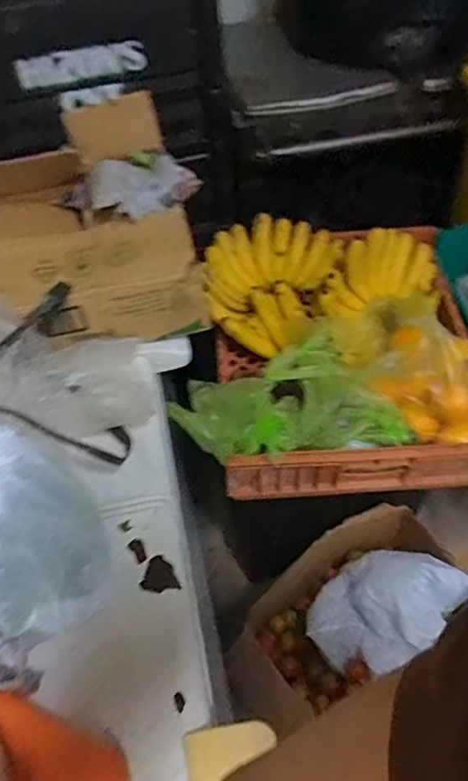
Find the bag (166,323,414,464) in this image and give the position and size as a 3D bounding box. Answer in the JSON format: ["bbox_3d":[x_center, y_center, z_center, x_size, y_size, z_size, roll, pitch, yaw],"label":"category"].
[{"bbox_3d":[0.077,0.019,0.906,0.333,0.091,0.222,-16,50,-9],"label":"bag"}]

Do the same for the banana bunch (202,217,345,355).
[{"bbox_3d":[0.072,-0.225,1.112,0.211,0.144,0.303,12,52,15],"label":"banana bunch"}]

